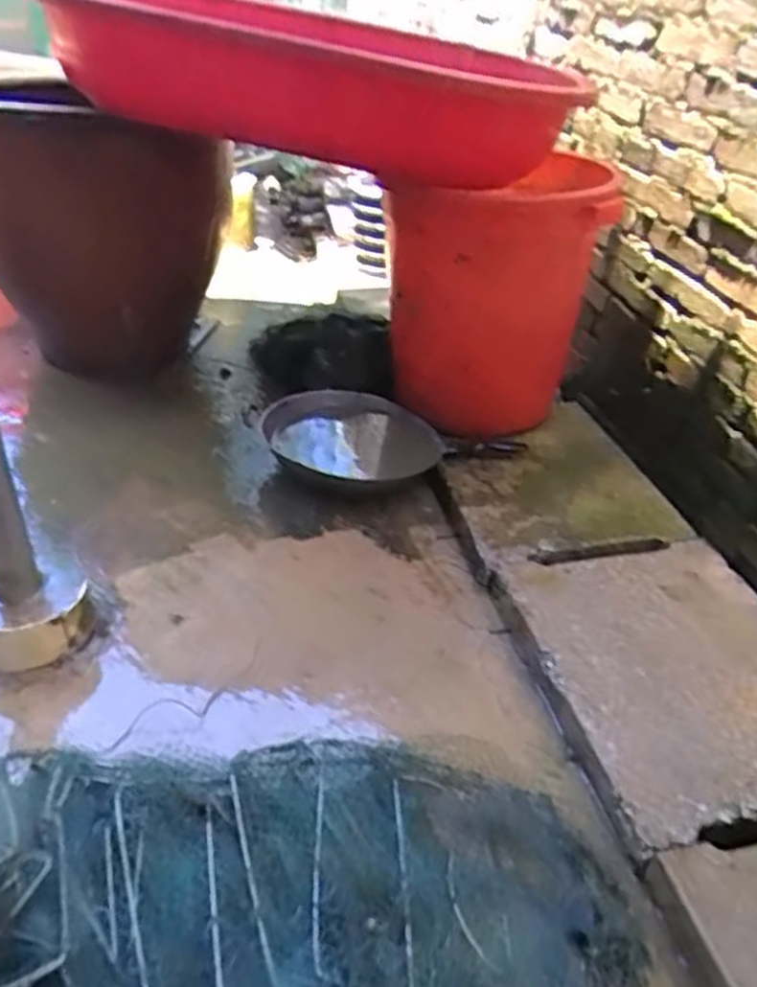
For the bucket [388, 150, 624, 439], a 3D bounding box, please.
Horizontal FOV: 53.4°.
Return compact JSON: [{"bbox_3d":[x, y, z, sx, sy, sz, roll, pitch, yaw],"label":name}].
[{"bbox_3d":[0.220,-0.403,1.524,0.385,0.478,0.378,3,36,-2],"label":"bucket"}]

